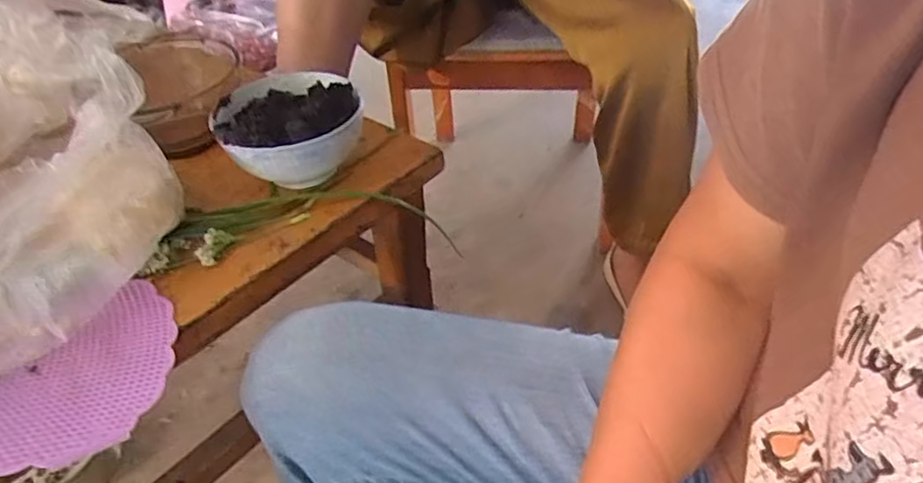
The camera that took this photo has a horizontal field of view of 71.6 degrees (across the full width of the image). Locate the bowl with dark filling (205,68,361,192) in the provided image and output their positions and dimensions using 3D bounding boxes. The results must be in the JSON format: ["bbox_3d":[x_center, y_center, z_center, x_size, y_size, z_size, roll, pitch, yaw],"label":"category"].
[{"bbox_3d":[-0.142,-0.090,0.545,0.121,0.069,0.120,-8,42,-4],"label":"bowl with dark filling"}]

